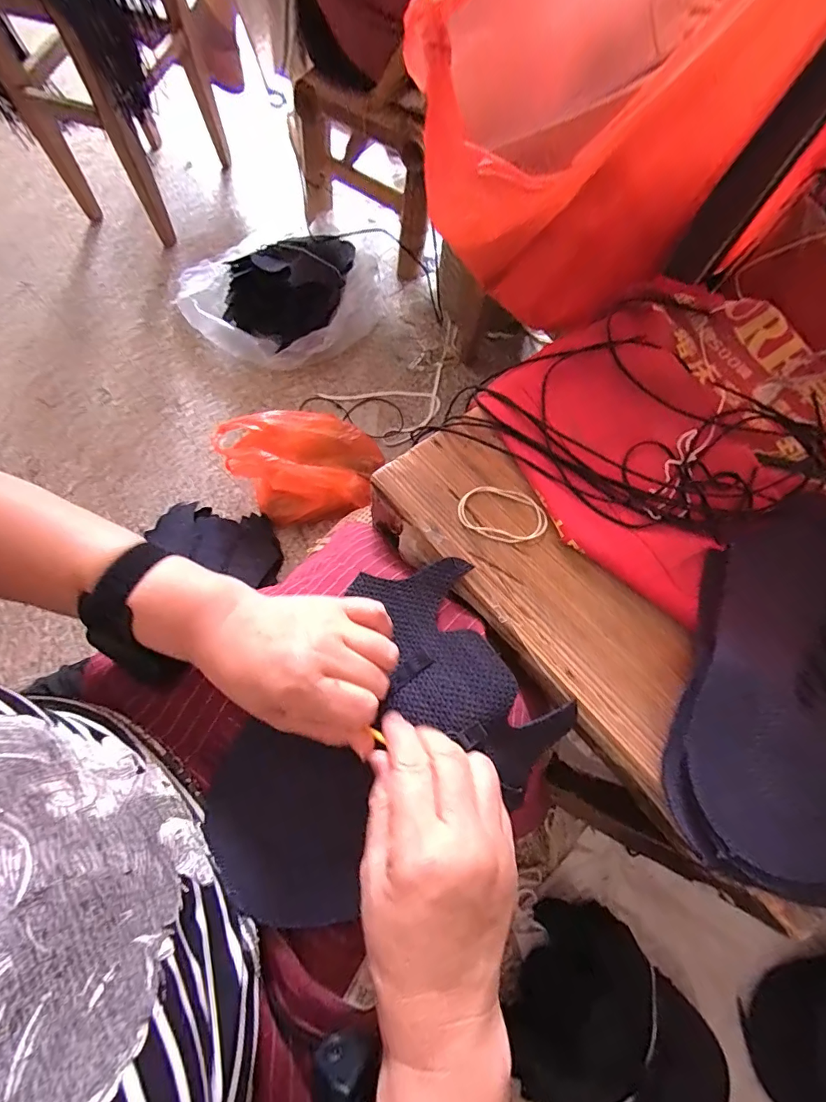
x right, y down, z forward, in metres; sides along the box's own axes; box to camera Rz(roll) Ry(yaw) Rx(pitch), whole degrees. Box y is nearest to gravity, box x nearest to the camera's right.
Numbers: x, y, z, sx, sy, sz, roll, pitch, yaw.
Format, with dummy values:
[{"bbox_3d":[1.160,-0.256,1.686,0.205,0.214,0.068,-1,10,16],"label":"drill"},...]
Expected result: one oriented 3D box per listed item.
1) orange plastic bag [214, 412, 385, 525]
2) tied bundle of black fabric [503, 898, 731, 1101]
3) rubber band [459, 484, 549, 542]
[{"bbox_3d":[-0.200,-0.148,0.826,0.263,0.108,0.191,-15,73,-7],"label":"orange plastic bag"},{"bbox_3d":[0.264,0.622,0.592,0.246,0.093,0.227,1,72,-2],"label":"tied bundle of black fabric"},{"bbox_3d":[0.073,-0.030,0.371,0.072,0.005,0.047,9,72,1],"label":"rubber band"}]

